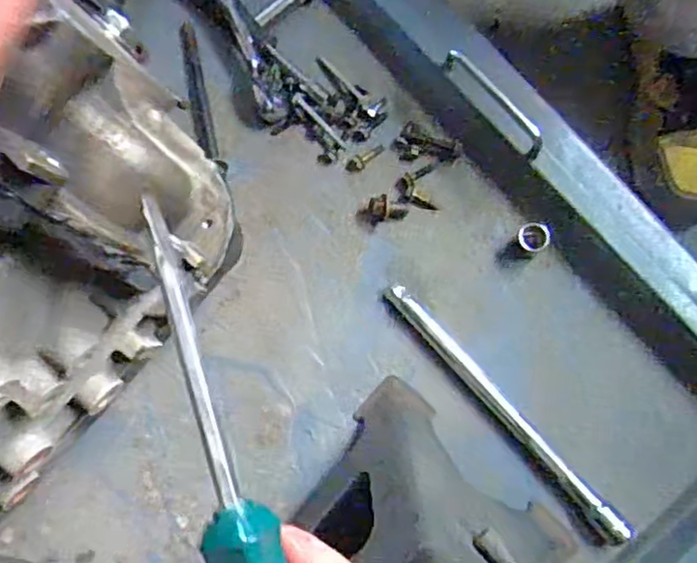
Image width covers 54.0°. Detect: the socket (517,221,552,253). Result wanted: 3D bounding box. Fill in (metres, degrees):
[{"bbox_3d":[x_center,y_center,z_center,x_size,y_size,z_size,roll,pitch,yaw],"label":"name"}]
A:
[{"bbox_3d":[0.147,-0.035,0.541,0.023,0.019,0.024,0,81,2],"label":"socket"}]

